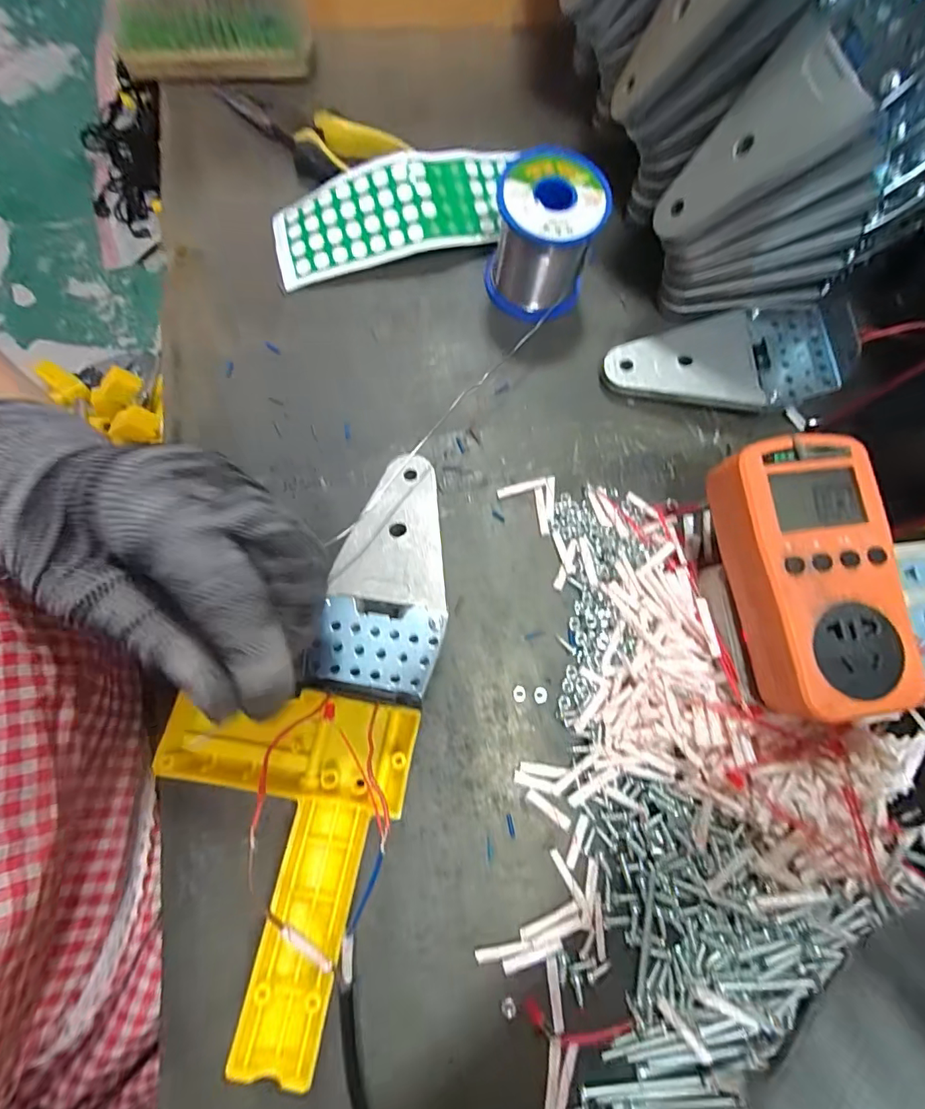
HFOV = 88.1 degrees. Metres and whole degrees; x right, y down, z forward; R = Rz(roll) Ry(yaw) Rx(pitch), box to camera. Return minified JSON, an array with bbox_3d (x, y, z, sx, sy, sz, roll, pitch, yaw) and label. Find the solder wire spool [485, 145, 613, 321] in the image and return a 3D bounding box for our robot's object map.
[{"bbox_3d":[0.051,-0.199,0.303,0.063,0.064,0.061,8,76,-1],"label":"solder wire spool"}]

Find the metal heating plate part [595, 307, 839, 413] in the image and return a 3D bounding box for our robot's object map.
[{"bbox_3d":[0.162,-0.125,0.310,0.134,0.028,0.067,1,76,-3],"label":"metal heating plate part"}]

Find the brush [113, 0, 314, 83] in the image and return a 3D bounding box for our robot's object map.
[{"bbox_3d":[-0.179,-0.380,0.350,0.132,0.035,0.051,-8,77,-5],"label":"brush"}]

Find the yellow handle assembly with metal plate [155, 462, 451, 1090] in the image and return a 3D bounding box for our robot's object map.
[{"bbox_3d":[-0.076,0.071,0.233,0.110,0.045,0.273,13,73,2],"label":"yellow handle assembly with metal plate"}]

